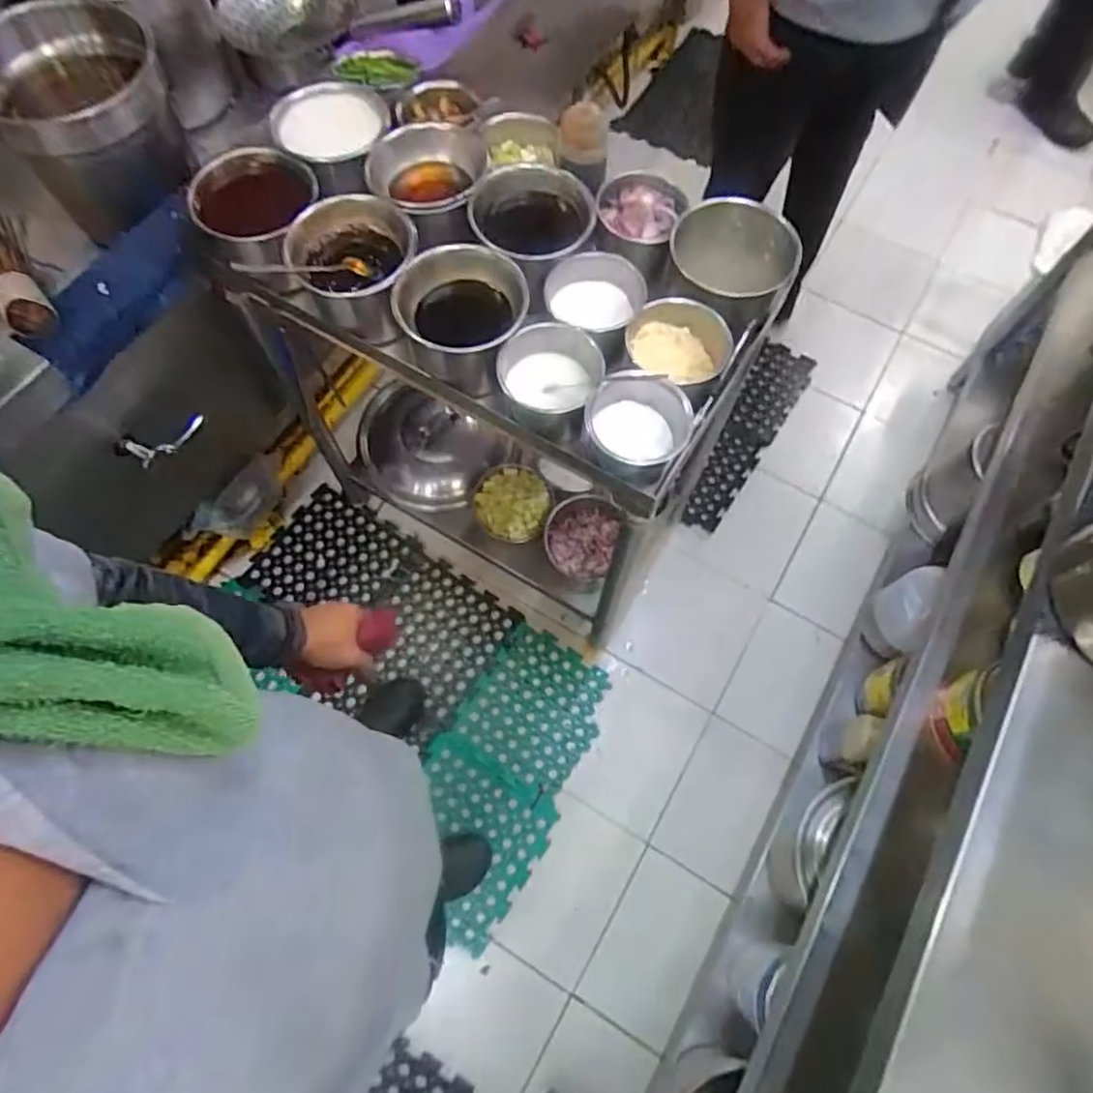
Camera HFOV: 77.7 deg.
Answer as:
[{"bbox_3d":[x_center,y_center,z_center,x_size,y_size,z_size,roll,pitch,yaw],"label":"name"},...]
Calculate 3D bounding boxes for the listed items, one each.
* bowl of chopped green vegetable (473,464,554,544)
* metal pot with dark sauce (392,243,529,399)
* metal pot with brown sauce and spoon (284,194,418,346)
[{"bbox_3d":[-0.068,-0.088,1.389,0.159,0.081,0.169,0,67,-1],"label":"bowl of chopped green vegetable"},{"bbox_3d":[-0.099,-0.274,0.820,0.155,0.112,0.158,4,67,1],"label":"metal pot with dark sauce"},{"bbox_3d":[-0.240,-0.349,0.849,0.155,0.106,0.151,-4,67,-3],"label":"metal pot with brown sauce and spoon"}]

